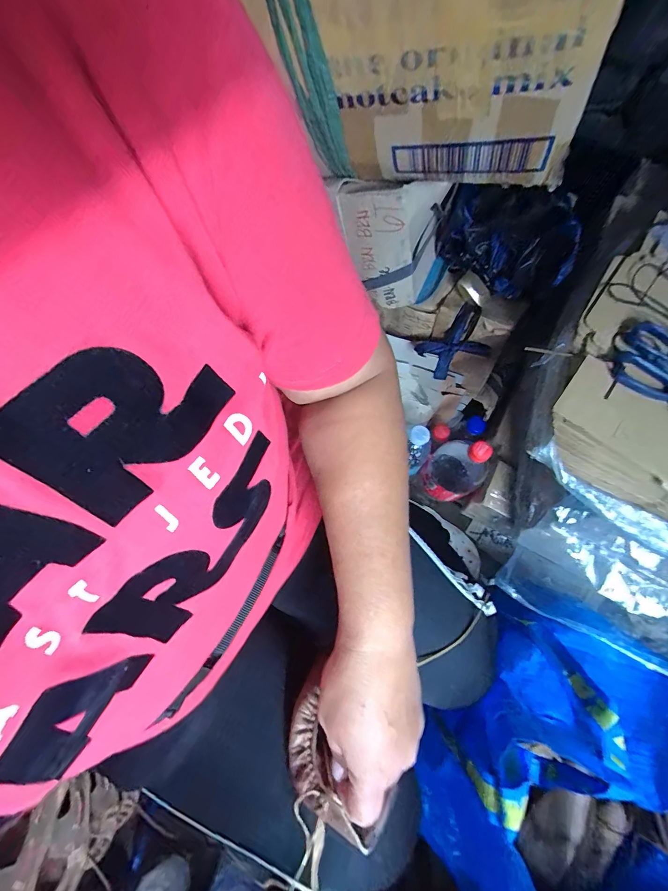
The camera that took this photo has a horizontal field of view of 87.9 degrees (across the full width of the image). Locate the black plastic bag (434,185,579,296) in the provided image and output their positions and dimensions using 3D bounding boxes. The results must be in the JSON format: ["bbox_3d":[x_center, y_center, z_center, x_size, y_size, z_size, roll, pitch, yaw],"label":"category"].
[{"bbox_3d":[0.226,-0.271,0.459,0.174,0.133,0.046,24,70,8],"label":"black plastic bag"}]

